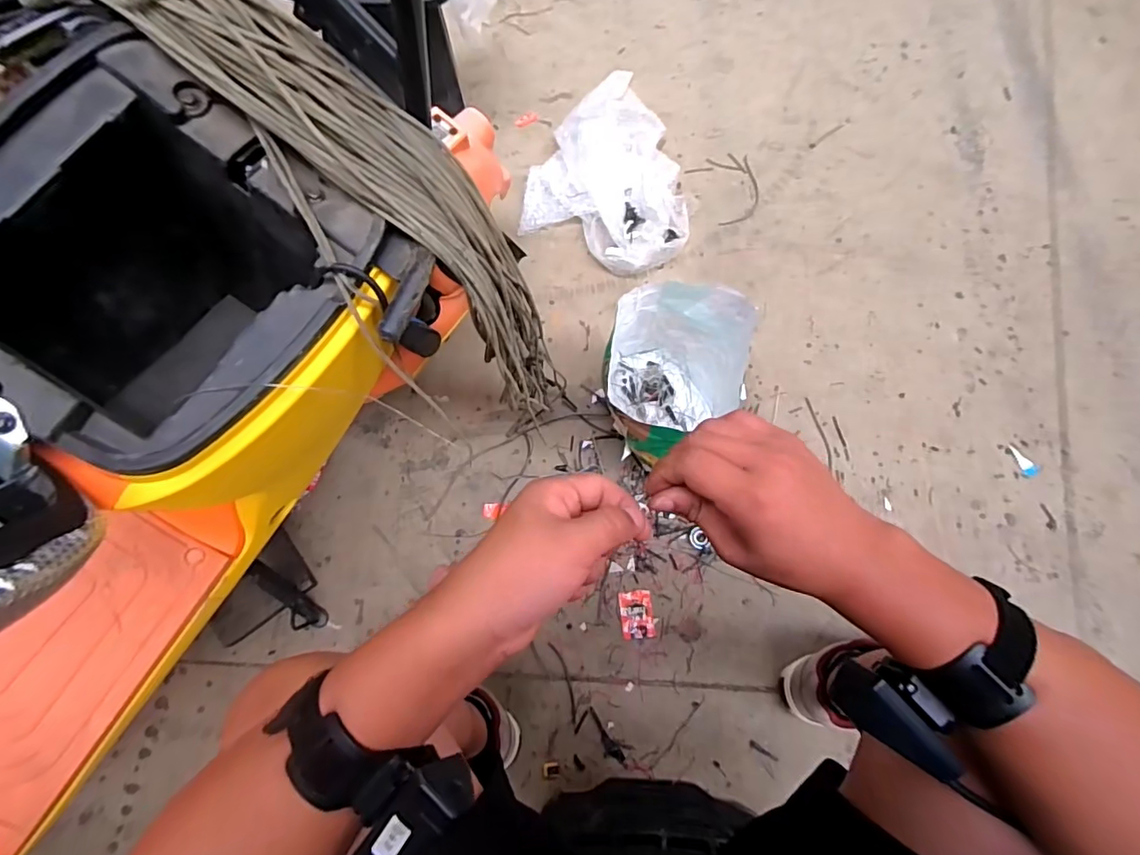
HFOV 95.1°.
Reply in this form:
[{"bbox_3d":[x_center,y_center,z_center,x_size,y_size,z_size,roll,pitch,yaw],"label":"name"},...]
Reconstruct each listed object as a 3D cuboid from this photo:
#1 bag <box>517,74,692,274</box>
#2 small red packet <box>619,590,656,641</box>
[{"bbox_3d":[0.087,-0.558,1.090,0.332,0.054,0.530,6,71,3],"label":"bag"},{"bbox_3d":[0.106,0.295,0.821,0.051,0.004,0.070,-5,71,-1],"label":"small red packet"}]

